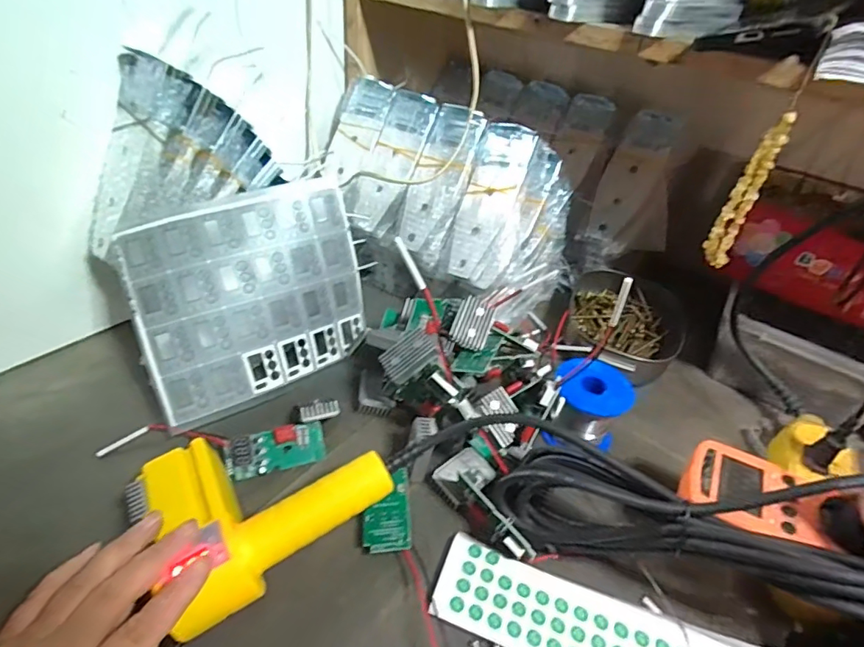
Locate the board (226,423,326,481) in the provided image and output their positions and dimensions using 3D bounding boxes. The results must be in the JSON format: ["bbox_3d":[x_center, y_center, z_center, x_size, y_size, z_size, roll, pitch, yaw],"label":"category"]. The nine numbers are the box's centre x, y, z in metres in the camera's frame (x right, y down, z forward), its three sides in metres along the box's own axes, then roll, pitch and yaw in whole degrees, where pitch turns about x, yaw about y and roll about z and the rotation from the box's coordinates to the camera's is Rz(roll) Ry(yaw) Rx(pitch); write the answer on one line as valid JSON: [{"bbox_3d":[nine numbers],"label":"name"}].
[{"bbox_3d":[-0.127,0.104,0.409,0.077,0.008,0.032,-8,76,-24],"label":"board"}]

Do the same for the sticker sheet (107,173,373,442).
[{"bbox_3d":[-0.156,-0.027,0.445,0.195,0.169,0.026,-18,5,-25],"label":"sticker sheet"}]

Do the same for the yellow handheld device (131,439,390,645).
[{"bbox_3d":[-0.117,0.114,0.342,0.140,0.041,0.110,-25,48,-32],"label":"yellow handheld device"}]

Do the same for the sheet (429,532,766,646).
[{"bbox_3d":[0.112,0.203,0.320,0.219,0.010,0.064,15,44,11],"label":"sheet"}]

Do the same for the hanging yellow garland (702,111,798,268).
[{"bbox_3d":[0.244,-0.100,0.388,0.020,0.120,0.008,23,42,20],"label":"hanging yellow garland"}]

